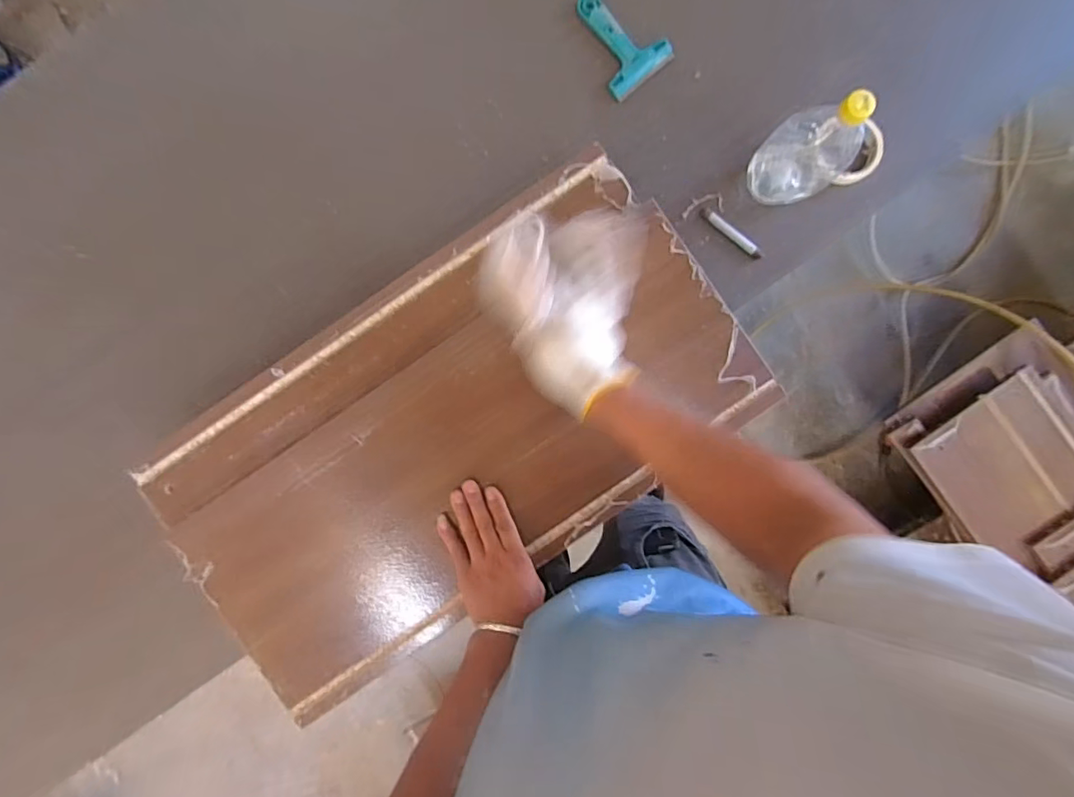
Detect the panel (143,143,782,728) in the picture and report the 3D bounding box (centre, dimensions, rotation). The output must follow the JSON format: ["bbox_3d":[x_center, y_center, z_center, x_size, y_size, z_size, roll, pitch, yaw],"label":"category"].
[{"bbox_3d":[-0.097,0.036,0.605,0.671,0.039,0.363,-35,91,0],"label":"panel"}]

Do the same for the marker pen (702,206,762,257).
[{"bbox_3d":[0.271,-0.230,0.715,0.103,0.011,0.014,40,91,-1],"label":"marker pen"}]

